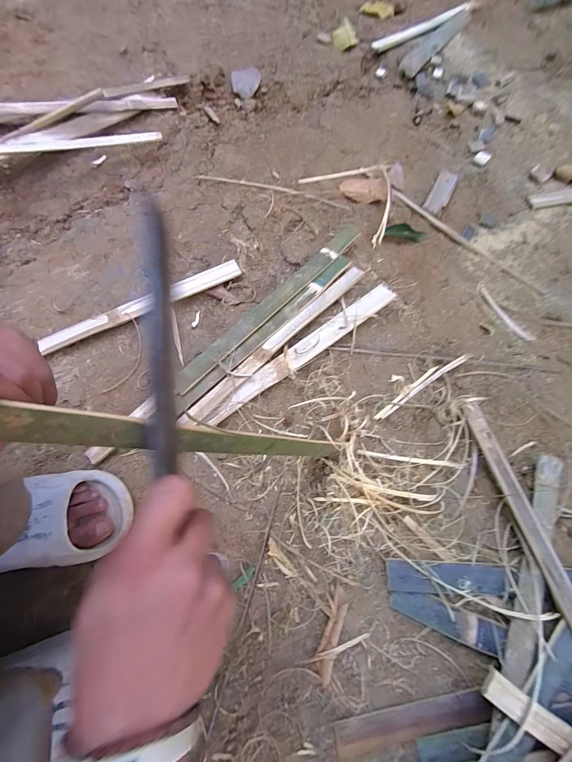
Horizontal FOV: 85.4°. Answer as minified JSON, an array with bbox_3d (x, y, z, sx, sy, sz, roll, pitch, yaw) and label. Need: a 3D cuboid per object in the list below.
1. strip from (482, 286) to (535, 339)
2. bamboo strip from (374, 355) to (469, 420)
[{"bbox_3d":[0.361,-0.110,0.510,0.015,0.004,0.113,-32,74,-11],"label":"strip"},{"bbox_3d":[0.204,0.006,0.471,0.176,0.009,0.018,-32,75,-11],"label":"bamboo strip"}]

